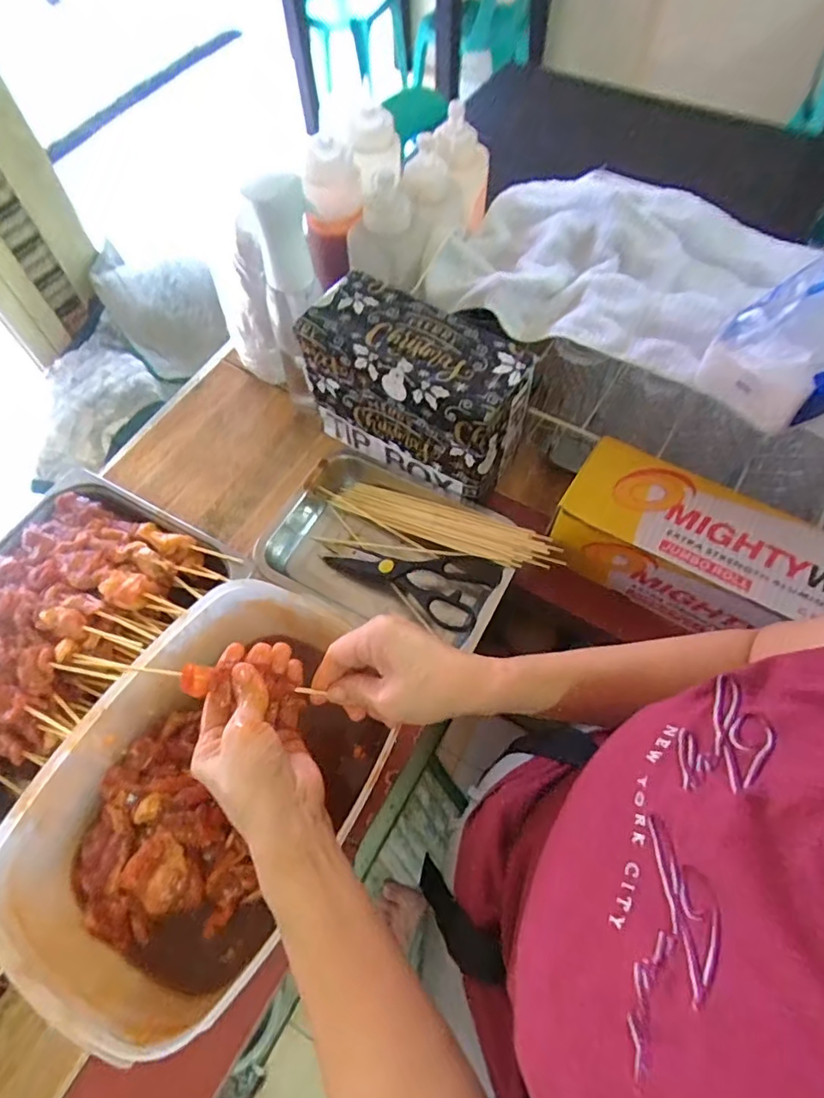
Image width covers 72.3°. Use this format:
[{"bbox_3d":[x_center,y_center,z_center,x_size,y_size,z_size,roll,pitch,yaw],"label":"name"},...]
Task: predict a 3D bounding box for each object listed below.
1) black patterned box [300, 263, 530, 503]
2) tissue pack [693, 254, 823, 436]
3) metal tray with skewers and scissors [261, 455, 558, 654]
[{"bbox_3d":[0.002,-0.175,0.631,0.236,0.151,0.104,31,67,16],"label":"black patterned box"},{"bbox_3d":[0.373,-0.194,0.491,0.191,0.099,0.104,-28,65,-14],"label":"tissue pack"},{"bbox_3d":[-0.018,0.009,0.635,0.289,0.069,0.183,28,66,14],"label":"metal tray with skewers and scissors"}]

